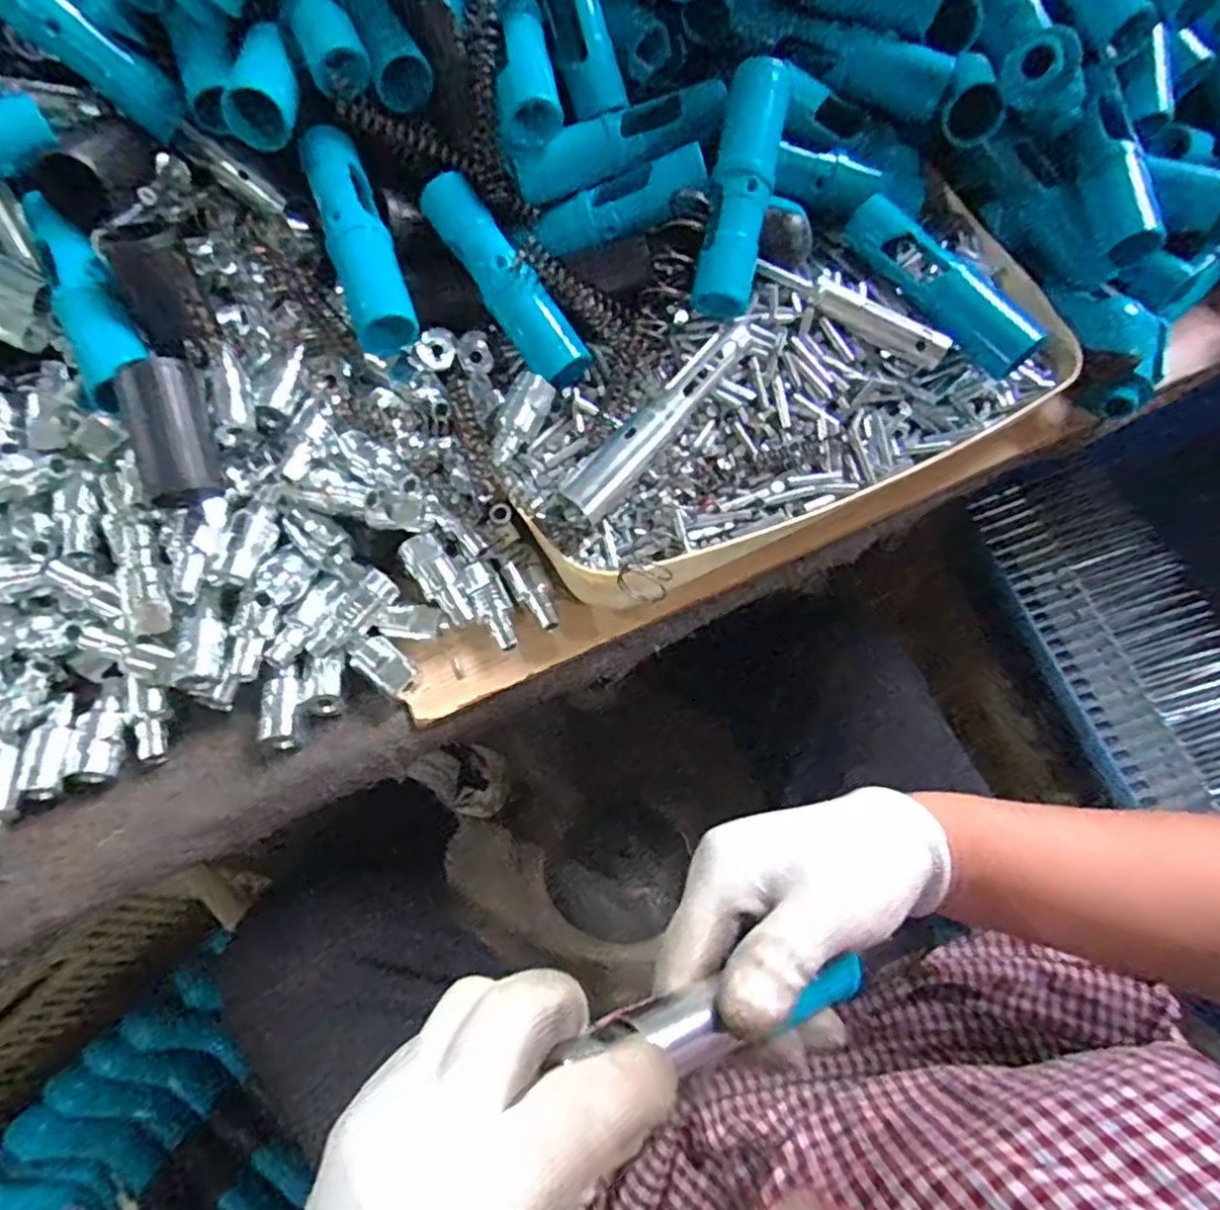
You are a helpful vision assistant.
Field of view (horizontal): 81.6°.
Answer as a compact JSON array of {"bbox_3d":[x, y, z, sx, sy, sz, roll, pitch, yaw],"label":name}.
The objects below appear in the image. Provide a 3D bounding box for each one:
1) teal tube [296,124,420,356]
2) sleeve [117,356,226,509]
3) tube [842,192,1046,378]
[{"bbox_3d":[-0.130,-0.189,0.360,0.030,0.027,0.122,-19,80,-9],"label":"teal tube"},{"bbox_3d":[-0.205,-0.081,0.333,0.030,0.027,0.066,-13,95,-6],"label":"sleeve"},{"bbox_3d":[0.171,-0.170,0.370,0.027,0.028,0.121,-27,67,-13],"label":"tube"}]

